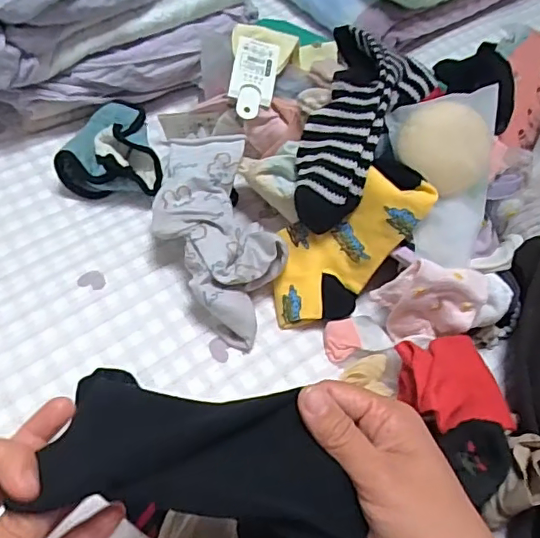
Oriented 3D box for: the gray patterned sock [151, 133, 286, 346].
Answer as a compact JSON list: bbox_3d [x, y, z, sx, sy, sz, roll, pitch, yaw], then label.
[{"bbox_3d":[-0.053,-0.037,0.532,0.099,0.062,0.220,-15,58,-14],"label":"gray patterned sock"}]

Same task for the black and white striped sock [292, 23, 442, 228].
[{"bbox_3d":[0.080,-0.130,0.507,0.103,0.044,0.193,21,77,10],"label":"black and white striped sock"}]

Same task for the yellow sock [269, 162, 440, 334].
[{"bbox_3d":[0.072,-0.019,0.509,0.176,0.044,0.085,-45,61,16],"label":"yellow sock"}]

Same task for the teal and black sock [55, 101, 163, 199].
[{"bbox_3d":[-0.163,-0.133,0.602,0.105,0.054,0.120,5,55,-1],"label":"teal and black sock"}]

